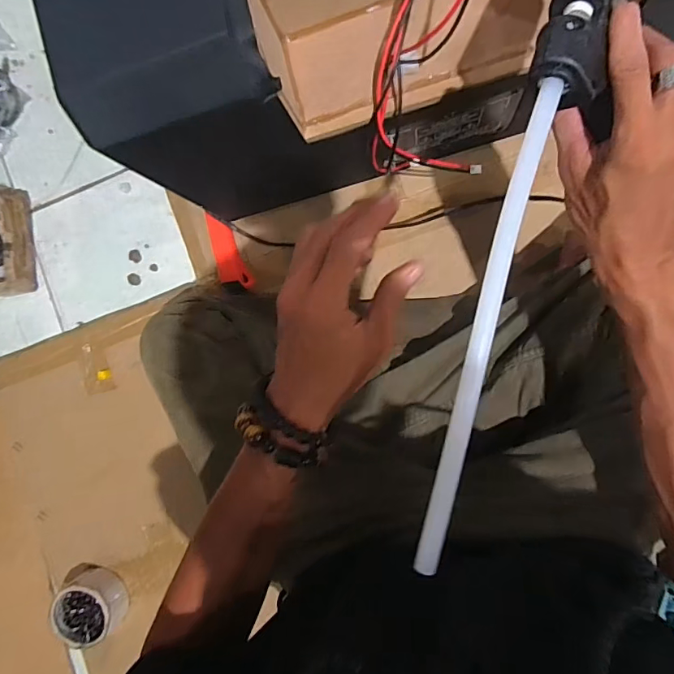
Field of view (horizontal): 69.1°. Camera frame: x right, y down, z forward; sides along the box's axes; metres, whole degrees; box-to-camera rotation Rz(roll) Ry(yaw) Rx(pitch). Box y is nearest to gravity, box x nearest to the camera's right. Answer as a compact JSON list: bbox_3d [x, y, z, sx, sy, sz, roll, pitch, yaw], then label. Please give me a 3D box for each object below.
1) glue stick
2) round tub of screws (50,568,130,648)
[{"bbox_3d":[0.080,-0.006,0.262,0.016,0.019,0.266,13,94,8],"label":"glue stick"},{"bbox_3d":[-0.342,0.375,0.683,0.093,0.046,0.088,-41,86,8],"label":"round tub of screws"}]

